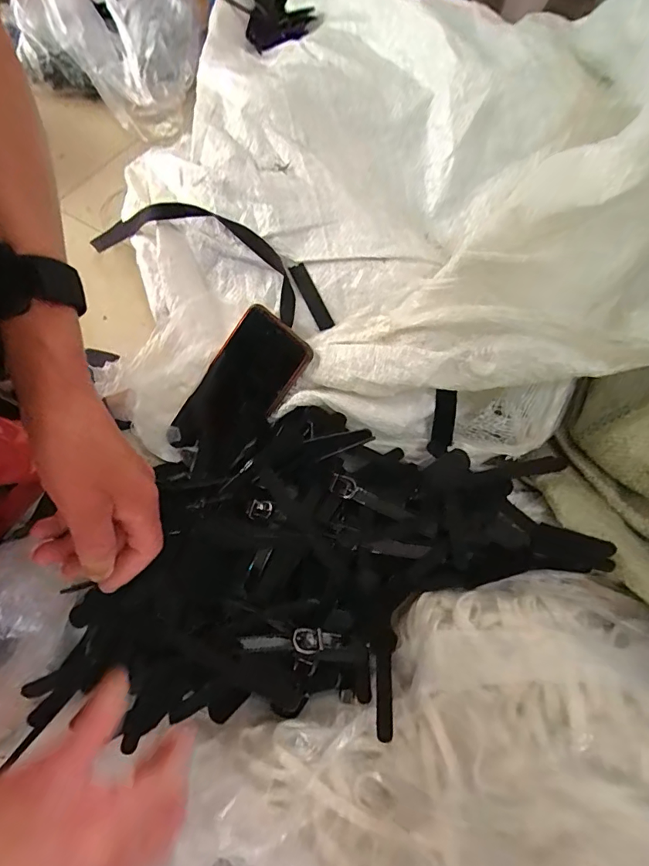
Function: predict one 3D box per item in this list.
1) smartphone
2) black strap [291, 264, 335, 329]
[{"bbox_3d":[-0.081,-0.040,0.427,0.088,0.017,0.149,45,107,27],"label":"smartphone"},{"bbox_3d":[-0.012,-0.123,0.417,0.015,0.004,0.066,-30,86,24],"label":"black strap"}]

